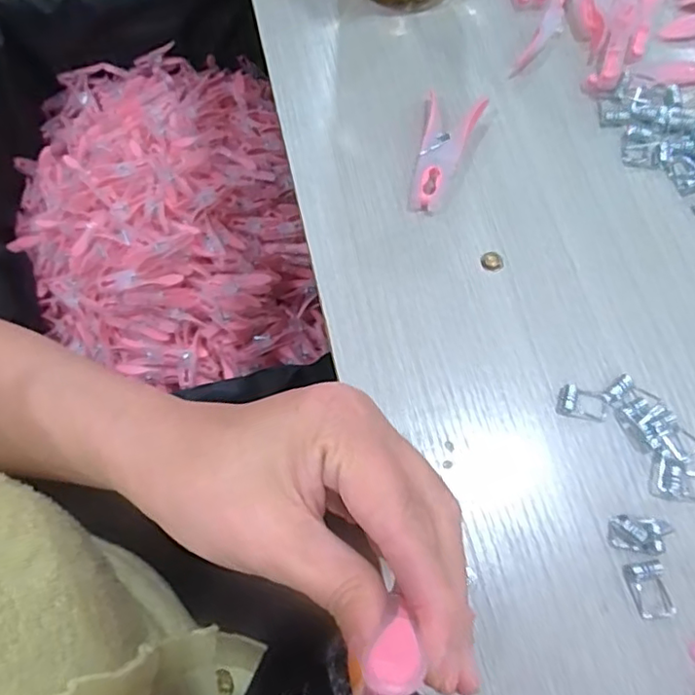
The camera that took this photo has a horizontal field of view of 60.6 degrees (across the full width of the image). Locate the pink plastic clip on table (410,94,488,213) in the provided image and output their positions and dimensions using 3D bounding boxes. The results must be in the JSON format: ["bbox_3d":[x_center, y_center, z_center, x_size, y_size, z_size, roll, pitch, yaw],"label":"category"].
[{"bbox_3d":[0.057,-0.112,0.339,0.031,0.013,0.077,11,71,5],"label":"pink plastic clip on table"}]

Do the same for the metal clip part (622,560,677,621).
[{"bbox_3d":[0.133,0.106,0.260,0.017,0.004,0.023,-10,71,-2],"label":"metal clip part"}]

